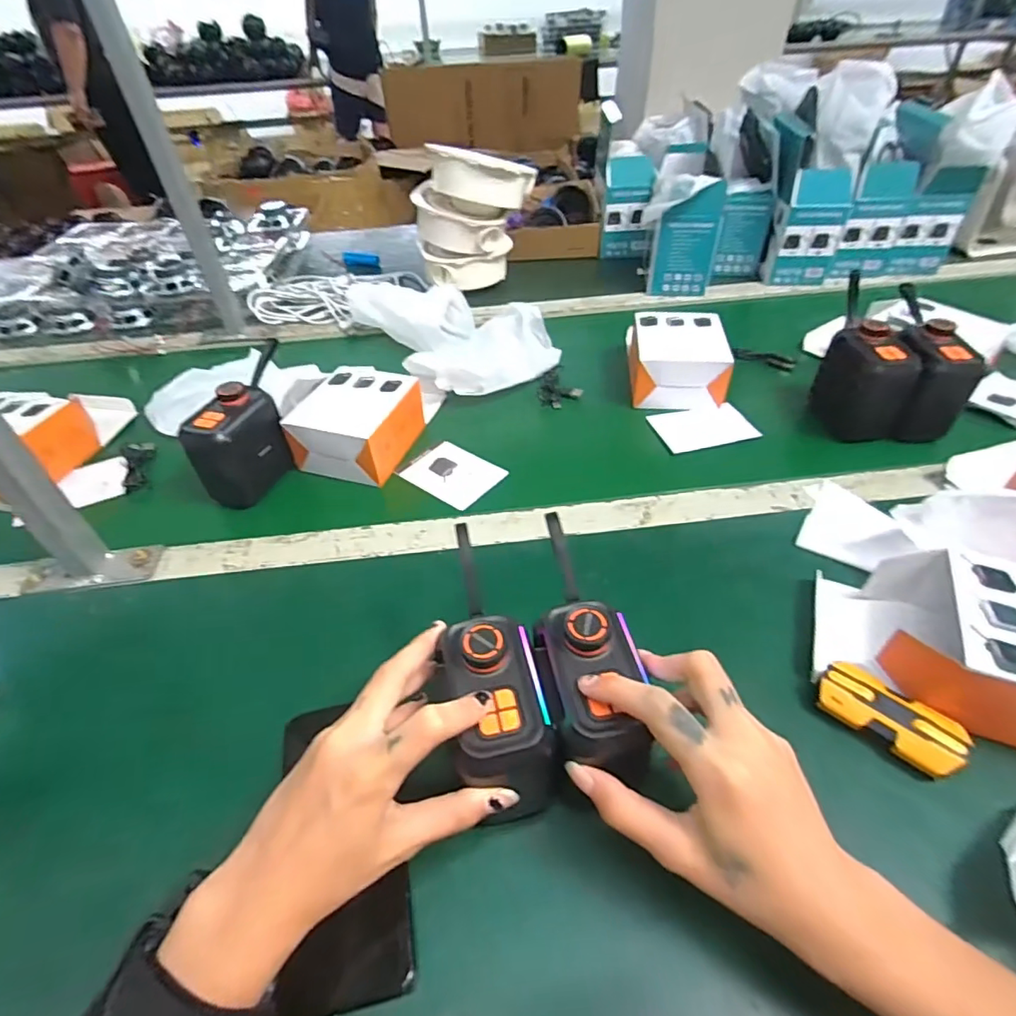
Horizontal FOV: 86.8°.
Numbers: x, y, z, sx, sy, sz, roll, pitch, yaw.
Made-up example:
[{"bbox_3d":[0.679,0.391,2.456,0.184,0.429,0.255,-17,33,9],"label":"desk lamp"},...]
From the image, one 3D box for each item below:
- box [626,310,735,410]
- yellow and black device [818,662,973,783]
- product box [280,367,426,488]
[{"bbox_3d":[0.192,-0.172,0.625,0.108,0.063,0.114,1,45,5],"label":"box"},{"bbox_3d":[0.237,0.129,0.333,0.077,0.014,0.039,34,71,33],"label":"yellow and black device"},{"bbox_3d":[-0.158,-0.091,0.566,0.100,0.056,0.114,12,47,15],"label":"product box"}]

